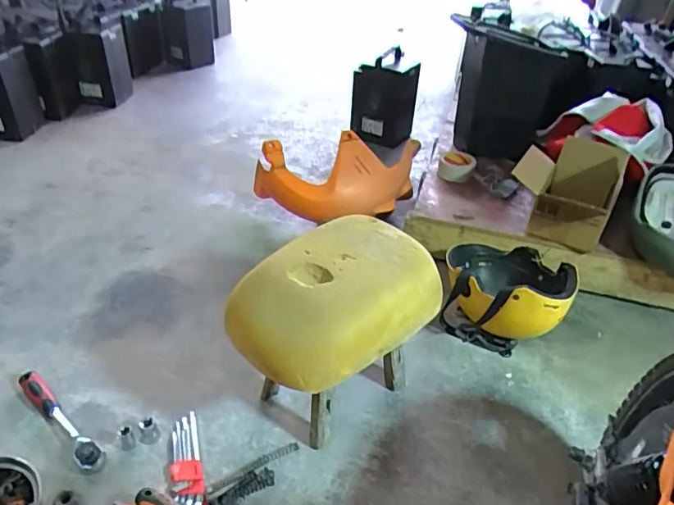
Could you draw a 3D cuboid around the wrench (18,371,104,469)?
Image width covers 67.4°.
[{"bbox_3d":[-0.460,0.271,0.837,0.236,0.036,0.038,30,45,30],"label":"wrench"}]

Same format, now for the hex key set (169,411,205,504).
[{"bbox_3d":[-0.236,0.327,0.788,0.048,0.018,0.177,-11,40,-17],"label":"hex key set"}]

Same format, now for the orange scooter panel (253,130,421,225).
[{"bbox_3d":[0.026,-0.198,1.343,0.465,0.223,0.153,-8,39,-13],"label":"orange scooter panel"}]

